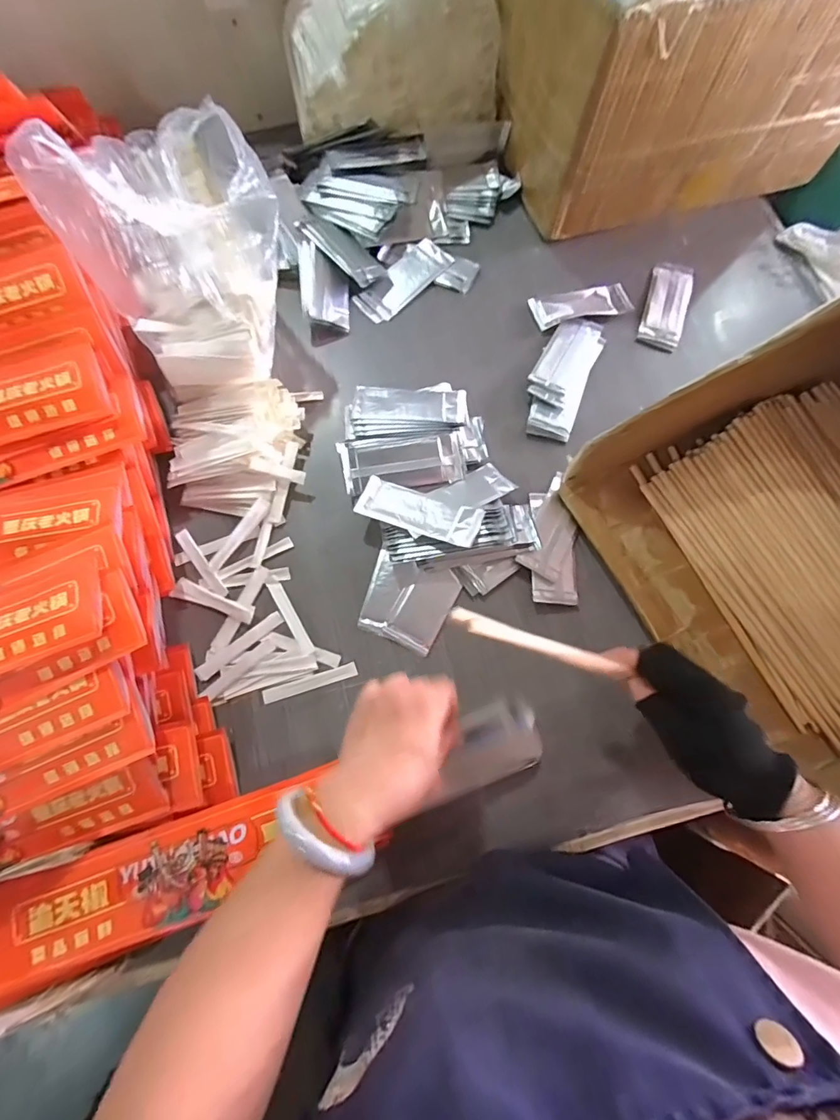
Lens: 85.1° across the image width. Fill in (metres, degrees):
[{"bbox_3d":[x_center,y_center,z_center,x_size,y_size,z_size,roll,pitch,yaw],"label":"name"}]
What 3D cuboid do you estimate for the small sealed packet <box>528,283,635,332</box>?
[{"bbox_3d":[0.200,-0.318,0.570,0.120,0.010,0.051,-13,75,-4],"label":"small sealed packet"}]

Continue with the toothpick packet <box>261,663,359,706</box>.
[{"bbox_3d":[-0.107,0.120,0.444,0.092,0.004,0.014,-17,75,-5],"label":"toothpick packet"}]

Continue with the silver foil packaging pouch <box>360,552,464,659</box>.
[{"bbox_3d":[-0.013,0.042,0.462,0.085,0.004,0.085,22,75,6],"label":"silver foil packaging pouch"}]

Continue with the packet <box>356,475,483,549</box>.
[{"bbox_3d":[-0.001,-0.049,0.461,0.124,0.007,0.049,19,58,12],"label":"packet"}]

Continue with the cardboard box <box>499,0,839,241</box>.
[{"bbox_3d":[0.311,-0.603,0.532,0.407,0.203,0.269,-14,75,-4],"label":"cardboard box"}]

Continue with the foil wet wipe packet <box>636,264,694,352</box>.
[{"bbox_3d":[0.309,-0.319,0.573,0.050,0.007,0.132,19,75,5],"label":"foil wet wipe packet"}]

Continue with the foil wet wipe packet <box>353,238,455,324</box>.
[{"bbox_3d":[-0.020,-0.350,0.569,0.053,0.004,0.130,42,78,10],"label":"foil wet wipe packet"}]

